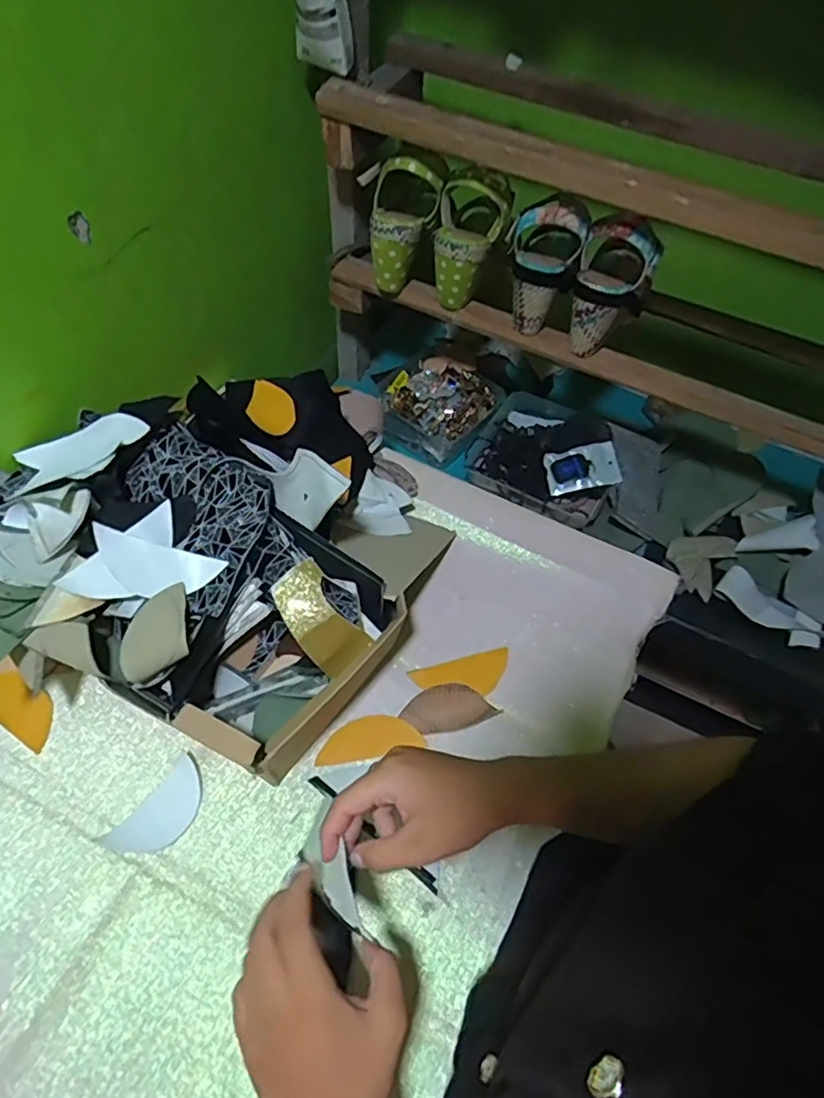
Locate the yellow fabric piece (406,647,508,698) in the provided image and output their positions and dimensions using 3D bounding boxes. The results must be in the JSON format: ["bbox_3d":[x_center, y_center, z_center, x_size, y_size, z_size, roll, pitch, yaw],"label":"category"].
[{"bbox_3d":[0.053,0.130,0.620,0.102,0.009,0.043,-10,57,-11],"label":"yellow fabric piece"}]

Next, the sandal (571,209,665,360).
[{"bbox_3d":[0.220,-0.292,0.677,0.081,0.140,0.084,23,57,11],"label":"sandal"}]

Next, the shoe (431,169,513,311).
[{"bbox_3d":[0.055,-0.359,0.703,0.079,0.148,0.062,35,33,18],"label":"shoe"}]

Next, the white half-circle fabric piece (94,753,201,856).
[{"bbox_3d":[-0.217,0.232,0.531,0.044,0.019,0.092,36,61,19],"label":"white half-circle fabric piece"}]

